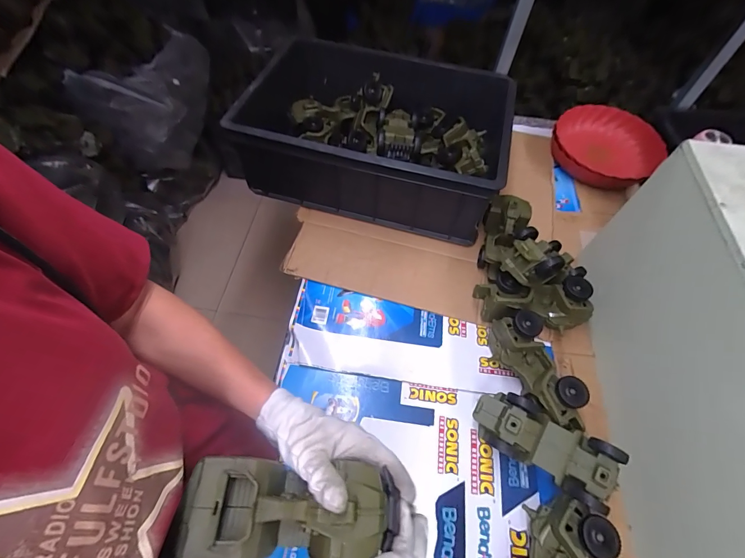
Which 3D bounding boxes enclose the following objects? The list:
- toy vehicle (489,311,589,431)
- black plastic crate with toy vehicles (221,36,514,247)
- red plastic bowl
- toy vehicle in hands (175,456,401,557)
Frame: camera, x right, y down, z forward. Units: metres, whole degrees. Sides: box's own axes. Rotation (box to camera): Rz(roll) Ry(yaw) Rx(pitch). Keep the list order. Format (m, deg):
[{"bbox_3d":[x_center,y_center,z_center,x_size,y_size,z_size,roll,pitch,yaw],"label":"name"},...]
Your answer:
[{"bbox_3d":[0.253,0.148,0.557,0.081,0.078,0.176,-16,63,-11],"label":"toy vehicle"},{"bbox_3d":[-0.017,-0.327,0.776,0.579,0.183,0.382,15,61,6],"label":"black plastic crate with toy vehicles"},{"bbox_3d":[0.558,-0.320,0.847,0.234,0.071,0.228,1,61,-2],"label":"red plastic bowl"},{"bbox_3d":[-0.071,0.213,0.314,0.182,0.069,0.089,6,58,-4],"label":"toy vehicle in hands"}]

